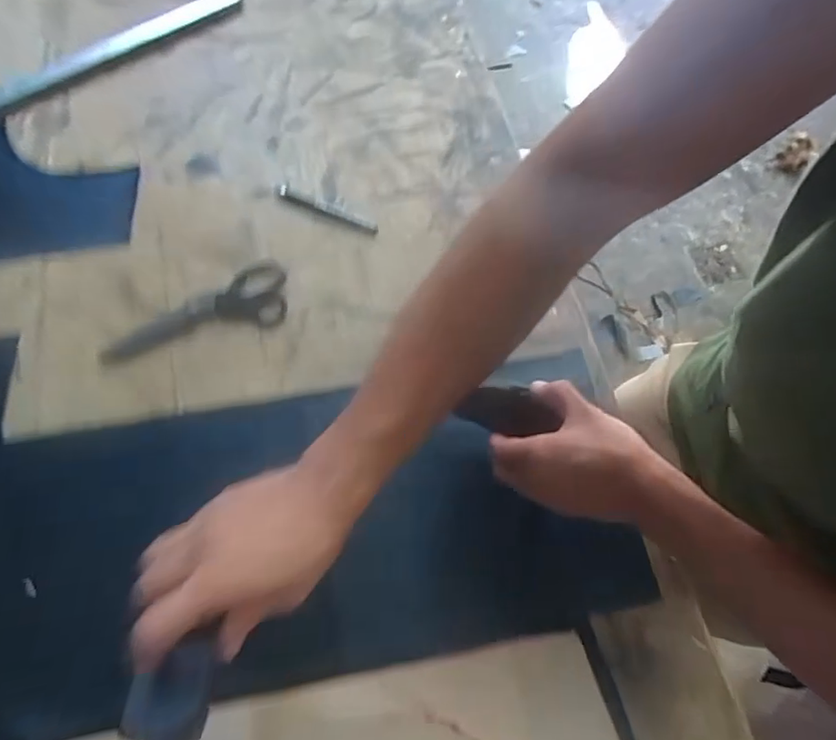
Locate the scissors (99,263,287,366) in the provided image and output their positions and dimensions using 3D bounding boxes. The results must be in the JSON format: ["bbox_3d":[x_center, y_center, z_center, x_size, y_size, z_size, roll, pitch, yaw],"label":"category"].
[{"bbox_3d":[-0.238,-0.059,0.539,0.199,0.011,0.074,-18,73,-8],"label":"scissors"}]

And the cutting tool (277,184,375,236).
[{"bbox_3d":[-0.106,-0.182,0.582,0.122,0.010,0.019,26,72,6],"label":"cutting tool"}]

